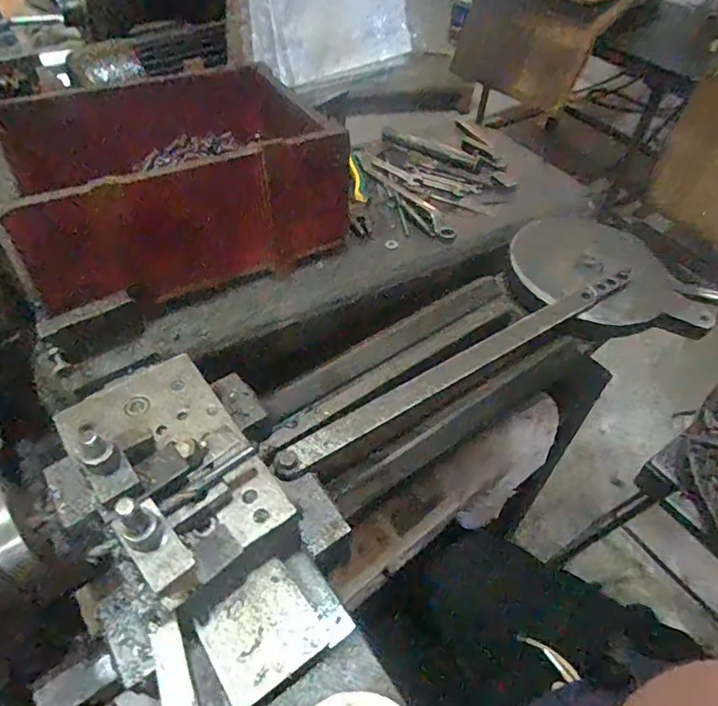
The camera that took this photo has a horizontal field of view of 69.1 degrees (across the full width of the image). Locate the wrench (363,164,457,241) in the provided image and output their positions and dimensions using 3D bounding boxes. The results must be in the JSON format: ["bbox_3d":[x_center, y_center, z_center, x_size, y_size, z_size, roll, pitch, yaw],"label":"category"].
[{"bbox_3d":[0.072,-0.230,0.766,0.027,0.013,0.219,-23,54,-20],"label":"wrench"}]

